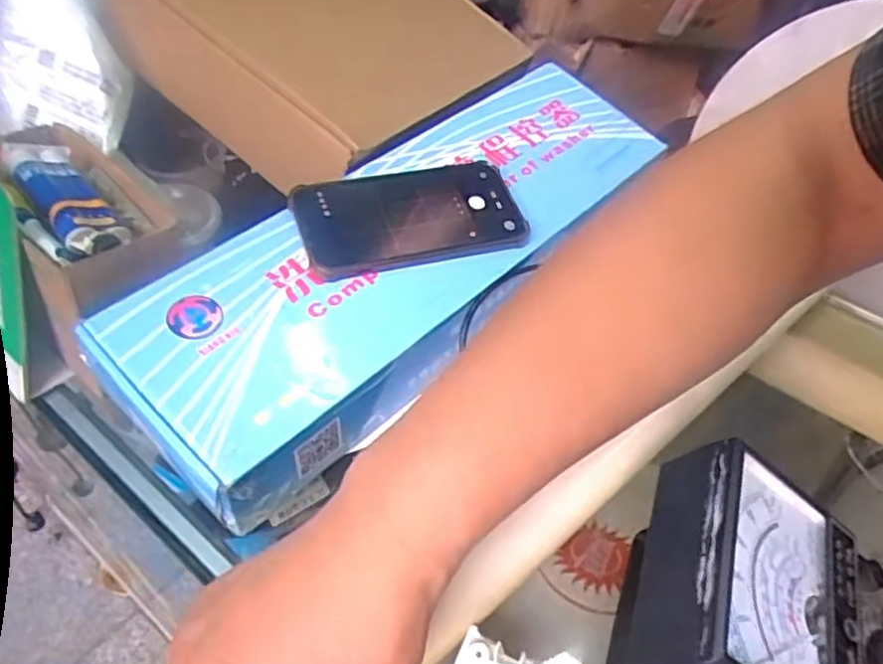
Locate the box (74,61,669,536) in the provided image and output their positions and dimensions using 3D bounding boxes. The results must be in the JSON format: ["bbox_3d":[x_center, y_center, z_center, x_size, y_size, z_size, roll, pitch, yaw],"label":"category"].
[{"bbox_3d":[-0.016,-0.066,0.528,0.152,0.085,0.476,34,53,27],"label":"box"}]

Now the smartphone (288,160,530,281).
[{"bbox_3d":[-0.020,-0.084,0.496,0.162,0.009,0.083,-14,63,-17],"label":"smartphone"}]

